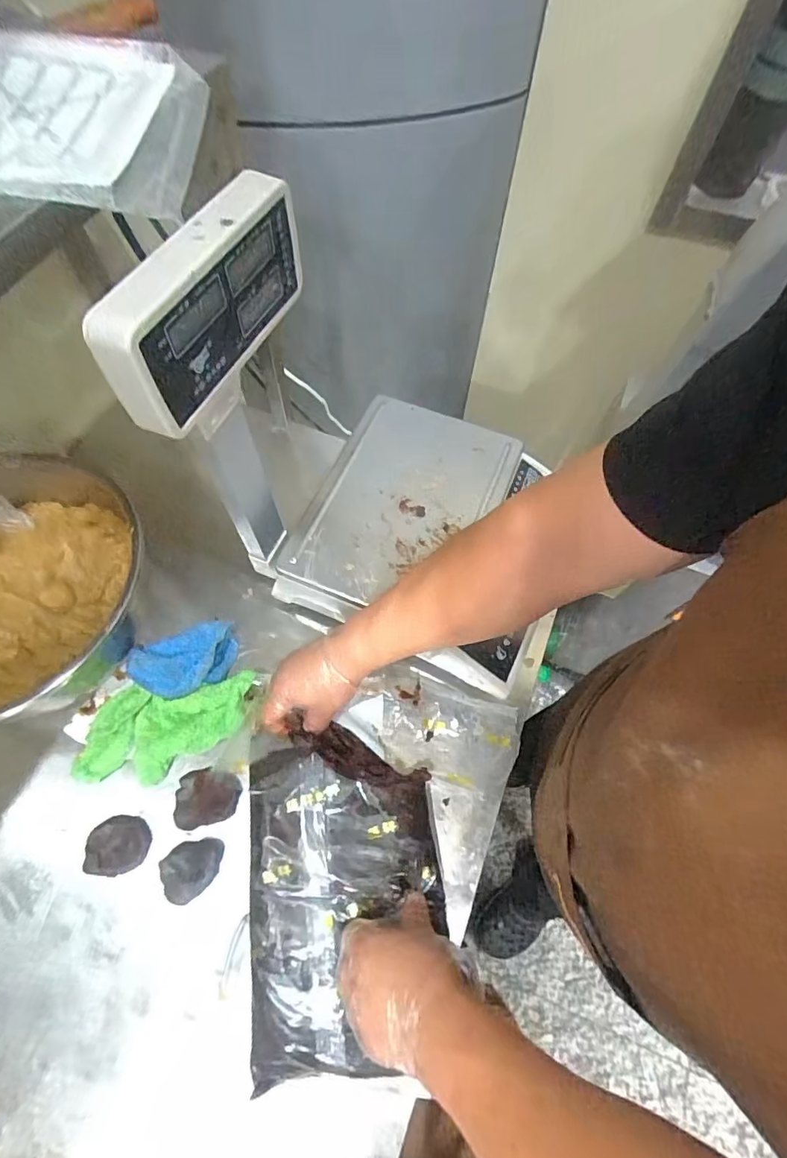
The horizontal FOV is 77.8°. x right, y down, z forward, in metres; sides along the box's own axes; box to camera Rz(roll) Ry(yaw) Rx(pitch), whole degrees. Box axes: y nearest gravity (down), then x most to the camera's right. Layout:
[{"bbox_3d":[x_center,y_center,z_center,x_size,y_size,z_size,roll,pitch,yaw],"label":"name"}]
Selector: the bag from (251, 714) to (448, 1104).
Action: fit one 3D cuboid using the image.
[{"bbox_3d":[-0.049,0.305,0.507,0.189,0.063,0.313,-5,65,-4],"label":"bag"}]

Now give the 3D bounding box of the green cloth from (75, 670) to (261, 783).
[{"bbox_3d":[-0.274,0.180,0.586,0.210,0.032,0.115,-3,65,-3],"label":"green cloth"}]

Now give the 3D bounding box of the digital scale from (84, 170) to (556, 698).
[{"bbox_3d":[0.004,-0.142,0.516,0.322,0.383,0.297,22,66,9],"label":"digital scale"}]

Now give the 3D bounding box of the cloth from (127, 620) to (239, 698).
[{"bbox_3d":[-0.257,0.101,0.610,0.131,0.051,0.073,-33,70,-16],"label":"cloth"}]

